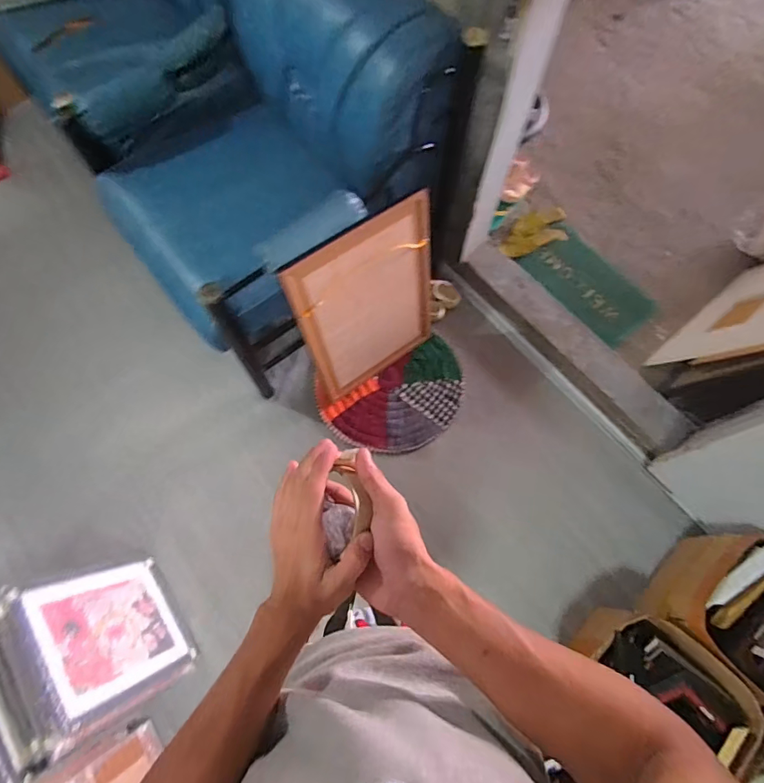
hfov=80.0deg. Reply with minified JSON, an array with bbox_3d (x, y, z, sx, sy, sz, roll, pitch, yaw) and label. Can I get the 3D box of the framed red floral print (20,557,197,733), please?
[{"bbox_3d":[-0.634,0.556,1.066,0.050,0.379,0.316,-40,72,4],"label":"framed red floral print"}]

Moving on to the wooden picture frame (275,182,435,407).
[{"bbox_3d":[-0.028,-0.232,1.279,0.410,0.543,0.028,-33,58,-14],"label":"wooden picture frame"}]

